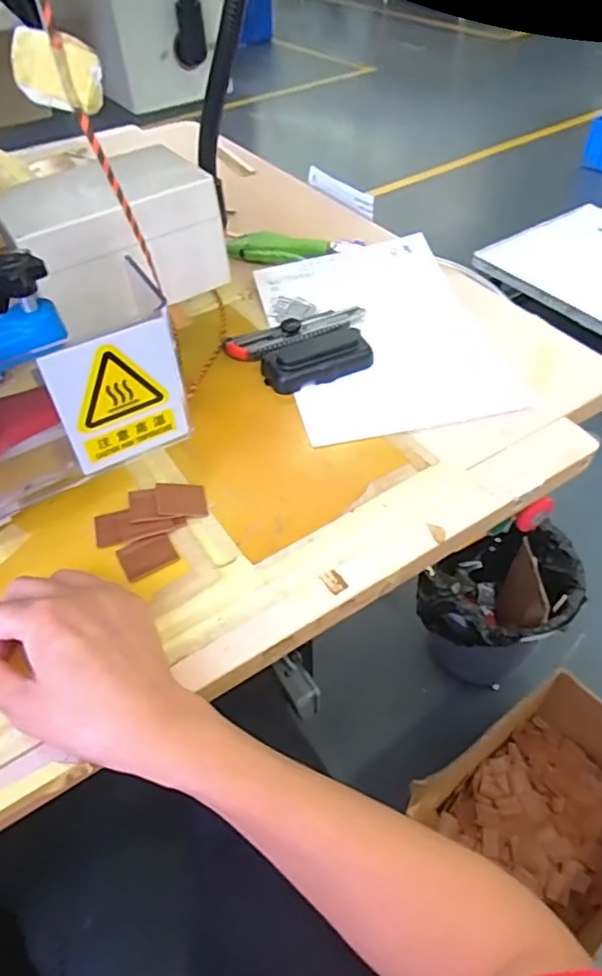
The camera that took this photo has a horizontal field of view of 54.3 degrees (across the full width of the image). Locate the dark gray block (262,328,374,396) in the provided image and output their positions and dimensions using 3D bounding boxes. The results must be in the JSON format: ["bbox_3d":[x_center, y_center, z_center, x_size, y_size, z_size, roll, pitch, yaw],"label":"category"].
[{"bbox_3d":[0.017,-0.120,0.569,0.102,0.024,0.046,-21,51,-15],"label":"dark gray block"}]

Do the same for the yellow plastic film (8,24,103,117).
[{"bbox_3d":[-0.126,-0.215,0.303,0.043,0.034,0.009,-4,49,-1],"label":"yellow plastic film"}]

